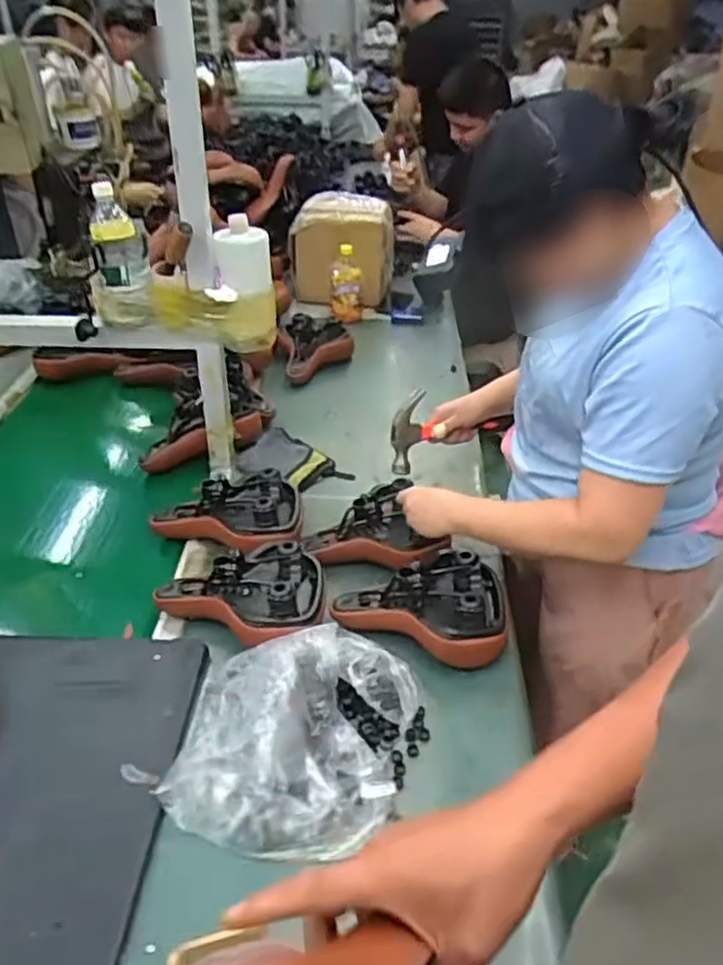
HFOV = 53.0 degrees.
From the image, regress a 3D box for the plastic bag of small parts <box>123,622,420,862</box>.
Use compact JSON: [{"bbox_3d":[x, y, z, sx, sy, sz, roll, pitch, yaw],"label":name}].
[{"bbox_3d":[-0.097,0.284,0.891,0.306,0.108,0.293,9,35,9],"label":"plastic bag of small parts"}]

